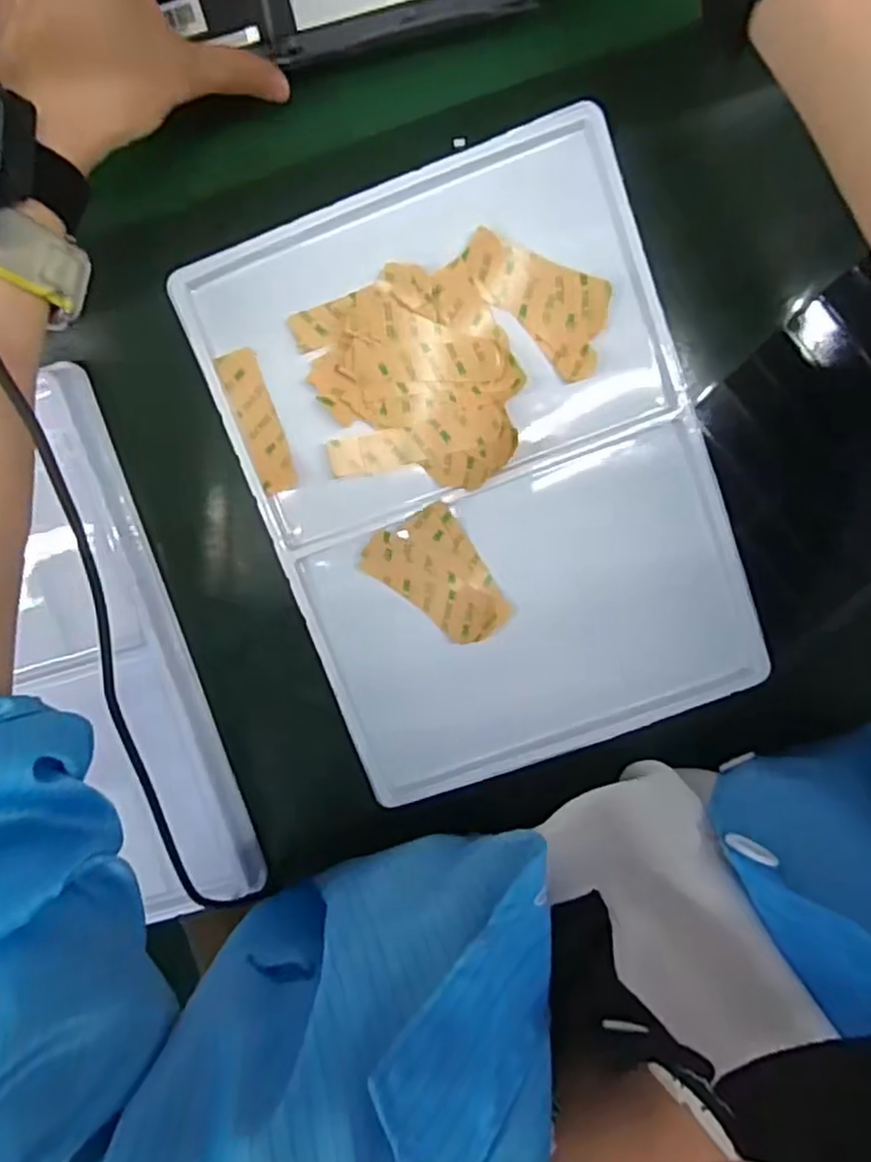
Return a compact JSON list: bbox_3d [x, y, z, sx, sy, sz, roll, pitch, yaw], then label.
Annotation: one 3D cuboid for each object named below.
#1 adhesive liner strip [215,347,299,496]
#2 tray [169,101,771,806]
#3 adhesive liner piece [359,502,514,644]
[{"bbox_3d":[-0.097,-0.087,0.391,0.022,0.005,0.078,-19,96,-7],"label":"adhesive liner strip"},{"bbox_3d":[0.027,-0.053,0.395,0.235,0.034,0.325,-21,97,4],"label":"tray"},{"bbox_3d":[0.001,0.001,0.399,0.055,0.014,0.077,-32,96,5],"label":"adhesive liner piece"}]

